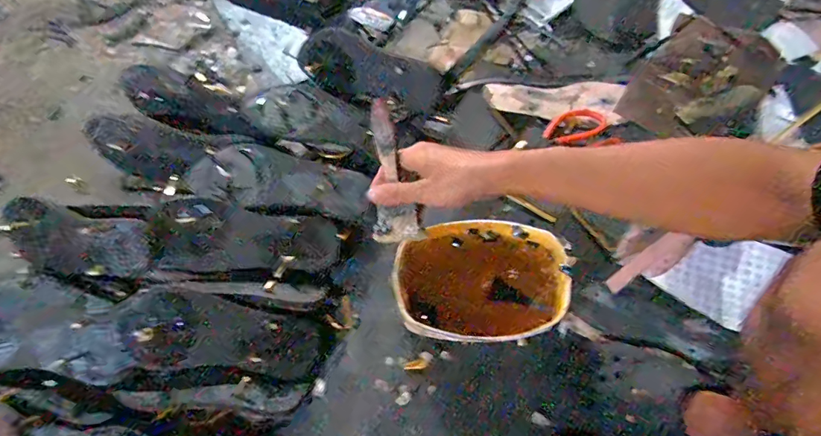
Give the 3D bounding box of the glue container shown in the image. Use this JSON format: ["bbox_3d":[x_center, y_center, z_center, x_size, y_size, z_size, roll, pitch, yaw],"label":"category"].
[{"bbox_3d":[0.083,0.079,0.539,0.198,0.068,0.137,2,70,1],"label":"glue container"}]

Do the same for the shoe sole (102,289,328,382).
[{"bbox_3d":[-0.222,0.141,0.526,0.240,0.016,0.087,12,71,-12],"label":"shoe sole"}]

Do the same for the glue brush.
[{"bbox_3d":[-0.019,-0.047,0.458,0.051,0.016,0.146,-7,102,-1],"label":"glue brush"}]

